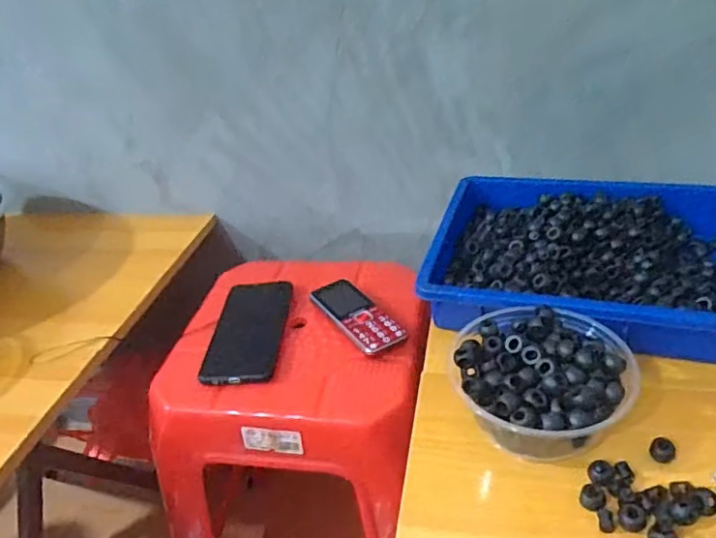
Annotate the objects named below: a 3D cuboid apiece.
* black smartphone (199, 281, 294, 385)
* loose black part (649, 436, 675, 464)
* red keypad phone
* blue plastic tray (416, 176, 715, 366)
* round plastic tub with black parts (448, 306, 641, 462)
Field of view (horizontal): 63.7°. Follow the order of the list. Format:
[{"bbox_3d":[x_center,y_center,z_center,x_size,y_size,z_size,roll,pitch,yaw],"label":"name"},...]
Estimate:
[{"bbox_3d":[-0.118,0.066,0.632,0.075,0.015,0.158,-3,34,6],"label":"black smartphone"},{"bbox_3d":[0.219,0.130,0.415,0.016,0.009,0.017,-5,34,3],"label":"loose black part"},{"bbox_3d":[-0.003,0.049,0.624,0.051,0.014,0.119,-24,37,-24],"label":"red keypad phone"},{"bbox_3d":[0.256,-0.010,0.566,0.357,0.054,0.235,6,36,19],"label":"blue plastic tray"},{"bbox_3d":[0.137,0.089,0.445,0.125,0.064,0.123,-5,34,3],"label":"round plastic tub with black parts"}]

